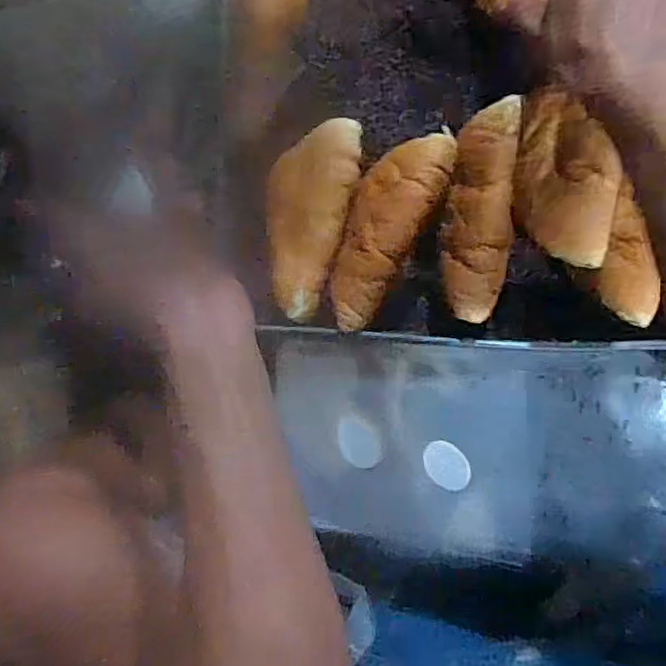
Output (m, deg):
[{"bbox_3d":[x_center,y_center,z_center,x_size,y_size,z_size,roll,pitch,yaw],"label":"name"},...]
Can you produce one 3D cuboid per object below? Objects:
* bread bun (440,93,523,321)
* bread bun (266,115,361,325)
[{"bbox_3d":[0.099,-0.081,0.432,0.045,0.031,0.142,4,89,7],"label":"bread bun"},{"bbox_3d":[-0.015,-0.082,0.477,0.073,0.050,0.146,16,90,7],"label":"bread bun"}]

